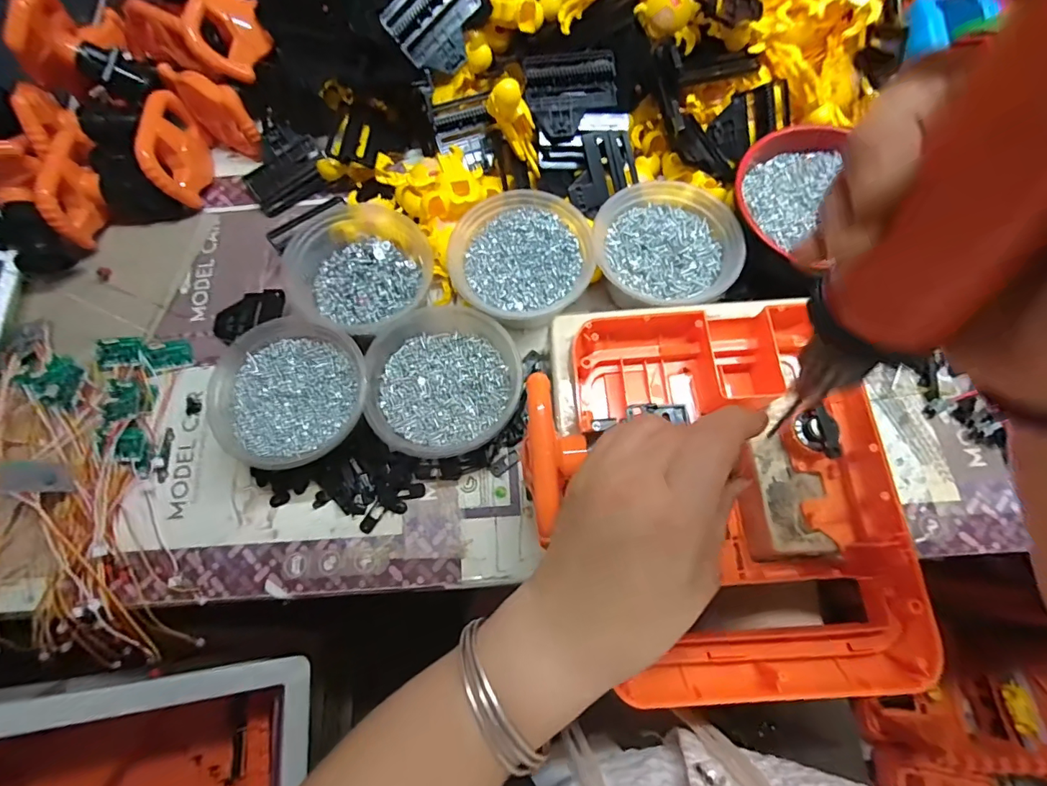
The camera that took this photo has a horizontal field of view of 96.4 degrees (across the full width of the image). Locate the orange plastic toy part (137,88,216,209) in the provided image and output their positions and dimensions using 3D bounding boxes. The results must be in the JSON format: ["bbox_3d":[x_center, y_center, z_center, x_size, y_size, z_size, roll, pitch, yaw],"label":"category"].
[{"bbox_3d":[-0.313,-0.219,0.420,0.025,0.060,0.088,-13,73,-2],"label":"orange plastic toy part"}]

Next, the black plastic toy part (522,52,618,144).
[{"bbox_3d":[0.040,-0.245,0.389,0.072,0.016,0.064,0,95,7],"label":"black plastic toy part"}]

